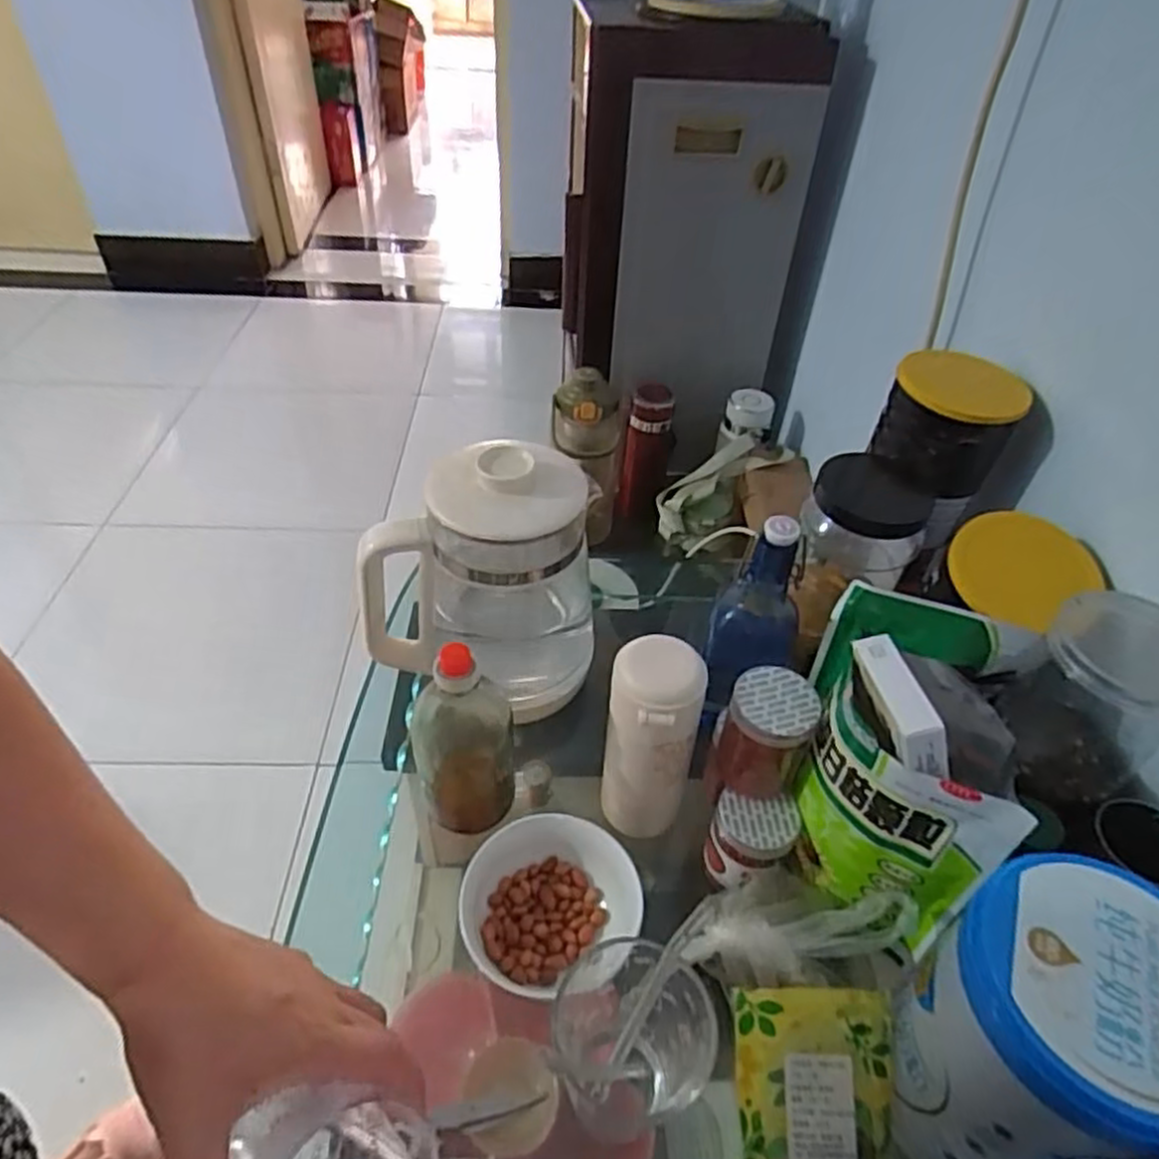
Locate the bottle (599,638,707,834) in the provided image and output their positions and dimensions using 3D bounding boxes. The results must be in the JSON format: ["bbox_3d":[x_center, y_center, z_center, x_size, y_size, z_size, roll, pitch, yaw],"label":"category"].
[{"bbox_3d":[0.051,0.119,0.562,0.064,0.169,0.066,6,44,4],"label":"bottle"}]

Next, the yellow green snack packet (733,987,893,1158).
[{"bbox_3d":[0.139,0.313,0.449,0.092,0.012,0.132,2,81,0],"label":"yellow green snack packet"}]

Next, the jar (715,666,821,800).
[{"bbox_3d":[0.131,0.109,0.540,0.056,0.080,0.056,2,43,-2],"label":"jar"}]

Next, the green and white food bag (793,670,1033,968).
[{"bbox_3d":[0.190,0.155,0.493,0.042,0.154,0.136,-24,50,-26],"label":"green and white food bag"}]

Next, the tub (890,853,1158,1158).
[{"bbox_3d":[0.250,0.252,0.422,0.126,0.173,0.124,-4,44,-7],"label":"tub"}]

